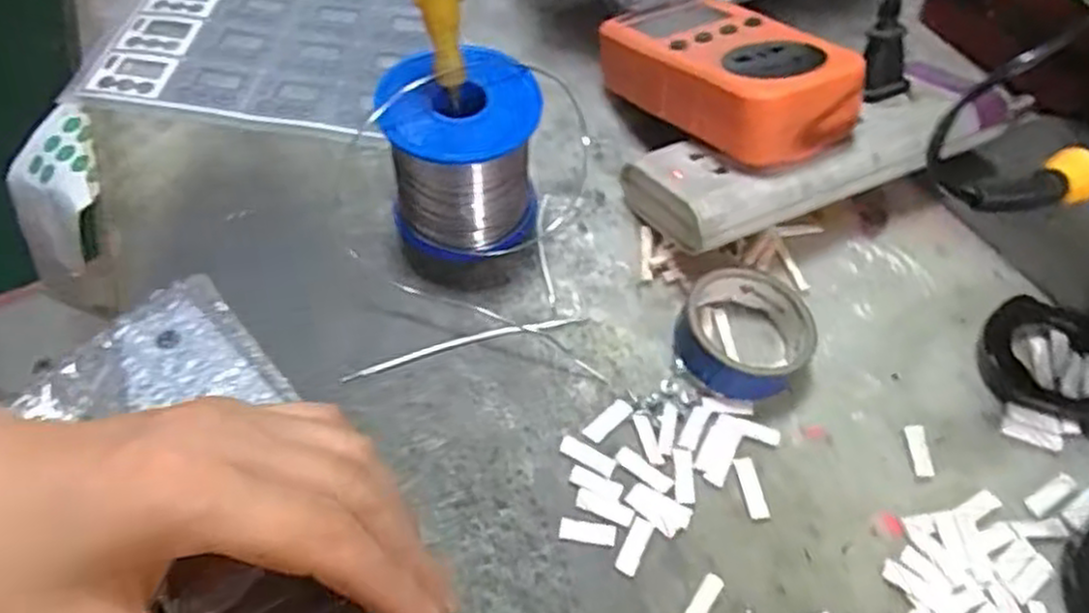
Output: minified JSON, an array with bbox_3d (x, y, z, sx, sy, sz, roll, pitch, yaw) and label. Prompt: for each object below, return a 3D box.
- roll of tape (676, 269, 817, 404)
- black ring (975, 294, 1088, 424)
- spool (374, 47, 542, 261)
[{"bbox_3d":[0.081,0.011,0.310,0.055,0.020,0.049,-16,58,-12],"label":"roll of tape"},{"bbox_3d":[0.206,0.020,0.315,0.049,0.011,0.053,1,56,-1],"label":"black ring"},{"bbox_3d":[-0.034,-0.065,0.325,0.063,0.069,0.060,-2,56,-4],"label":"spool"}]

